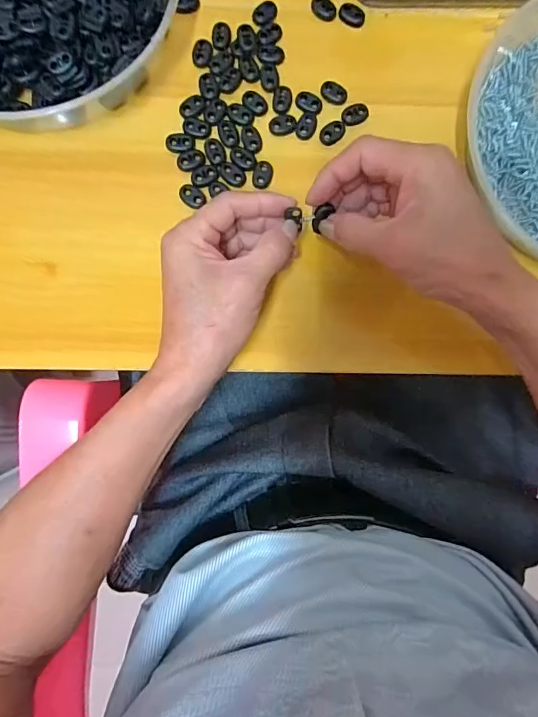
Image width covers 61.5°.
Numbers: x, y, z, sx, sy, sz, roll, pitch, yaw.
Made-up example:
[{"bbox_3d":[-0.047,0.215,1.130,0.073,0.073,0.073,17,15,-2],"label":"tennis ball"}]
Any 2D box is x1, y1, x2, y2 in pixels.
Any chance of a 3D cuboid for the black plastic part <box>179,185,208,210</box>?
[{"bbox_3d":[-0.059,-0.126,0.351,0.021,0.004,0.014,42,85,1],"label":"black plastic part"}]

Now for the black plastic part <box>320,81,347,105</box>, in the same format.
[{"bbox_3d":[0.052,-0.212,0.361,0.021,0.004,0.016,23,85,0],"label":"black plastic part"}]

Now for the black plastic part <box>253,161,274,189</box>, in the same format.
[{"bbox_3d":[-0.004,-0.145,0.354,0.014,0.004,0.022,18,85,-1],"label":"black plastic part"}]

